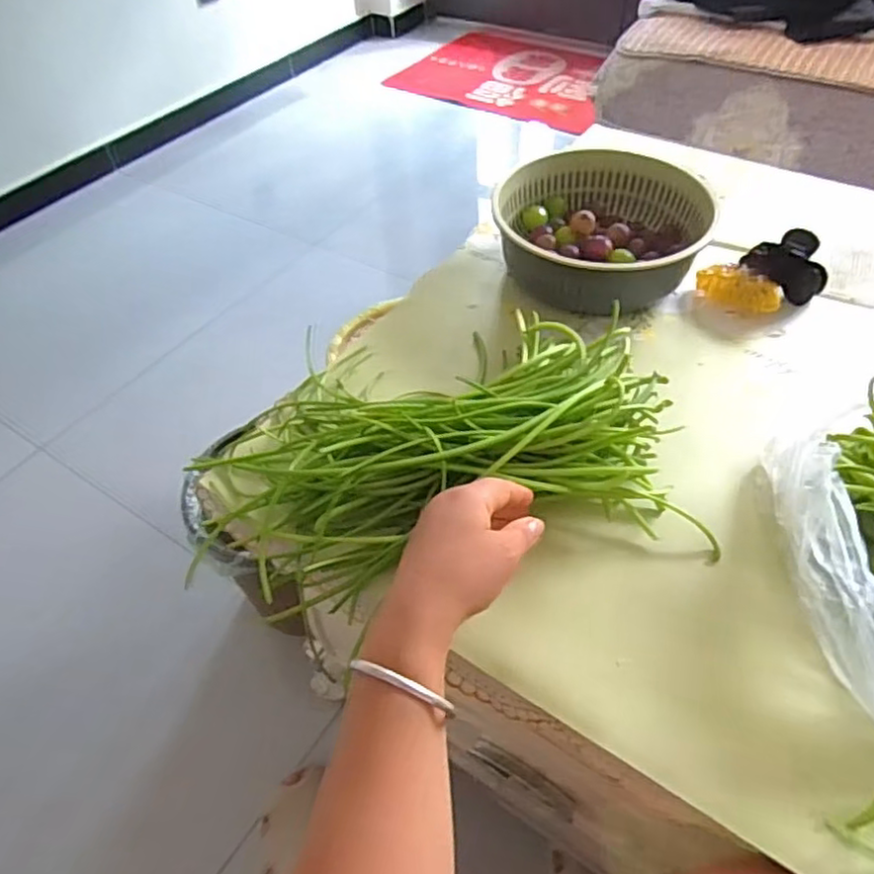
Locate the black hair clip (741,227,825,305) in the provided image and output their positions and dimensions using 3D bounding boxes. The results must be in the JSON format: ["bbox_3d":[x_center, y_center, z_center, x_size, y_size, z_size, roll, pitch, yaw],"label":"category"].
[{"bbox_3d":[0.349,-0.172,0.656,0.079,0.052,0.047,17,53,17],"label":"black hair clip"}]

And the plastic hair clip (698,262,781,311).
[{"bbox_3d":[0.303,-0.150,0.658,0.080,0.028,0.035,21,54,20],"label":"plastic hair clip"}]

